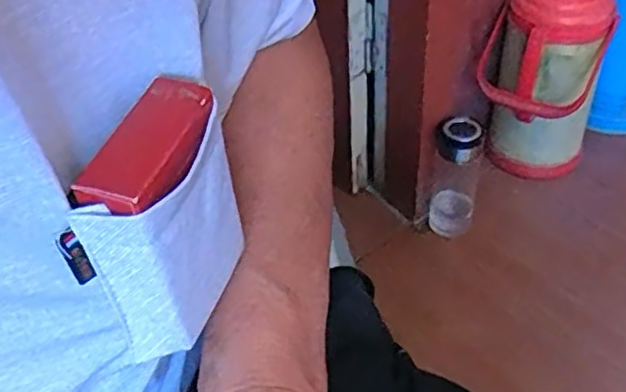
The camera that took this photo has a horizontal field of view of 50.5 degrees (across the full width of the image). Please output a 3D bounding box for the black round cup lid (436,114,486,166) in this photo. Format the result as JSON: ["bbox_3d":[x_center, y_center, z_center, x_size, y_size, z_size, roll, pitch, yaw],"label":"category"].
[{"bbox_3d":[0.206,-0.078,0.927,0.060,0.046,0.065,-1,44,5],"label":"black round cup lid"}]

